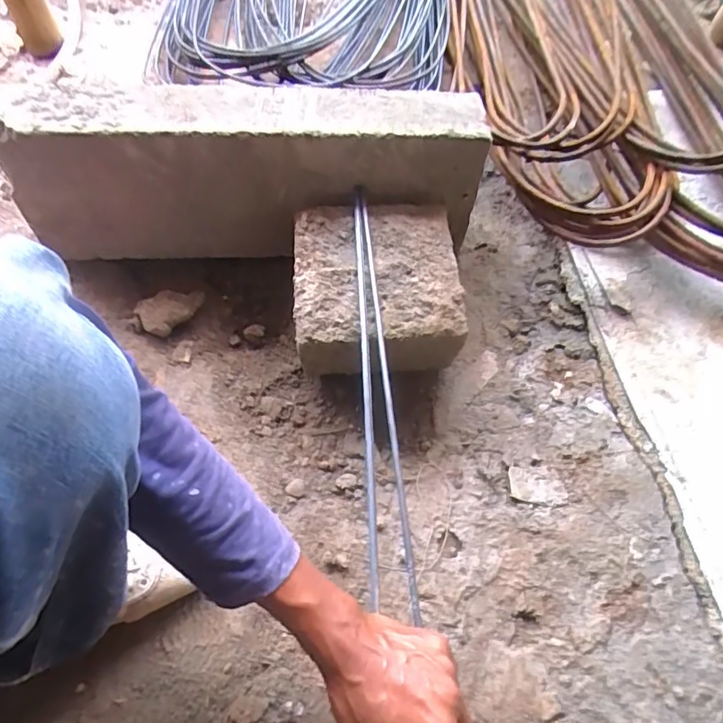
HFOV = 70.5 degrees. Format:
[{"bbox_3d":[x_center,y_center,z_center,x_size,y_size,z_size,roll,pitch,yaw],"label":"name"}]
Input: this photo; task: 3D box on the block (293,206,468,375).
[{"bbox_3d":[0.019,-0.070,0.660,0.200,0.135,0.221,-3,59,-2],"label":"block"}]

